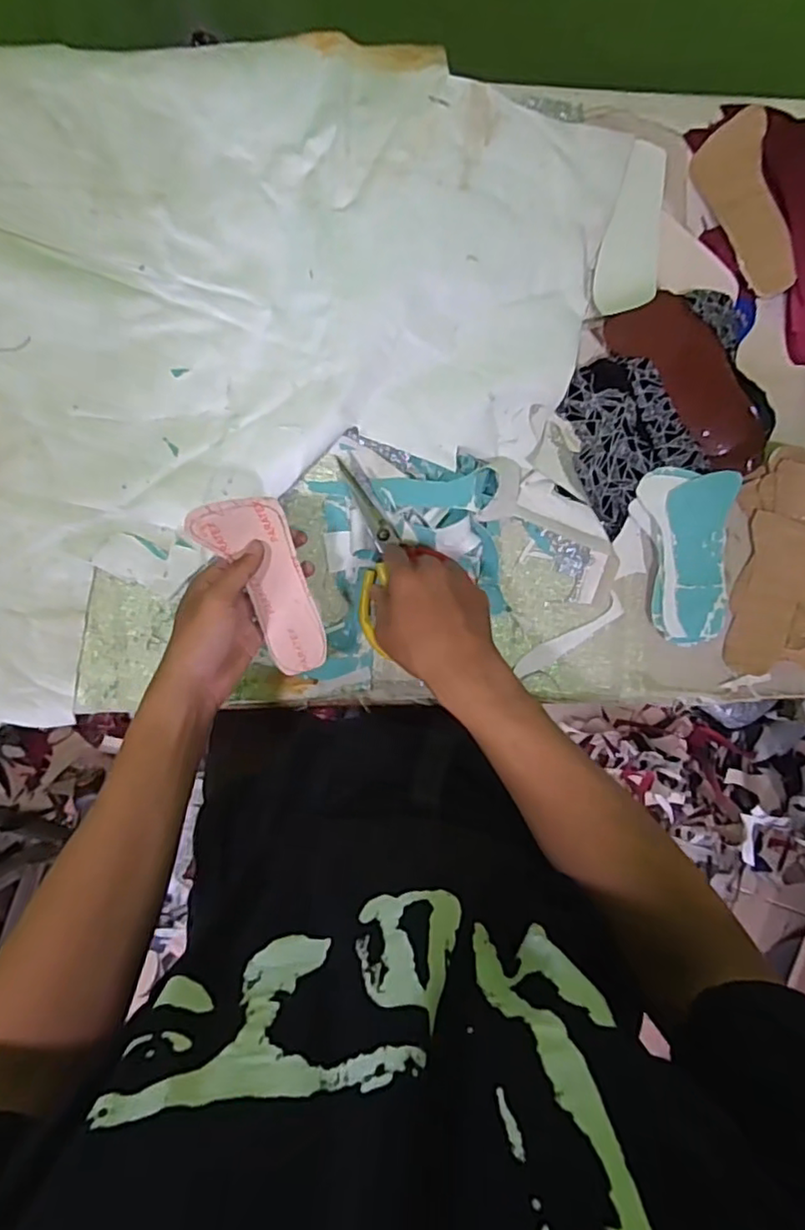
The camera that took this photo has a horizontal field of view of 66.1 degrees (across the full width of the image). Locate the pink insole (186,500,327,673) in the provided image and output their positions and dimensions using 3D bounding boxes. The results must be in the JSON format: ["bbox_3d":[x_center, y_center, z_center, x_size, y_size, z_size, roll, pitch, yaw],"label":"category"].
[{"bbox_3d":[-0.109,-0.024,0.512,0.065,0.016,0.161,-25,117,-3],"label":"pink insole"}]

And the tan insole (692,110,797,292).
[{"bbox_3d":[0.338,-0.400,0.612,0.066,0.010,0.167,-12,99,29],"label":"tan insole"}]

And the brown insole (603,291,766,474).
[{"bbox_3d":[0.289,-0.230,0.604,0.076,0.012,0.196,-42,94,17],"label":"brown insole"}]

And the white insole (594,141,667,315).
[{"bbox_3d":[0.219,-0.368,0.592,0.054,0.011,0.149,5,94,16],"label":"white insole"}]

